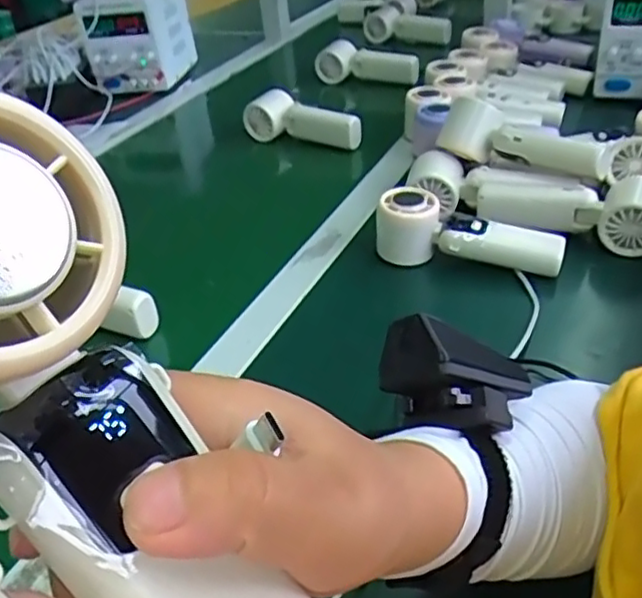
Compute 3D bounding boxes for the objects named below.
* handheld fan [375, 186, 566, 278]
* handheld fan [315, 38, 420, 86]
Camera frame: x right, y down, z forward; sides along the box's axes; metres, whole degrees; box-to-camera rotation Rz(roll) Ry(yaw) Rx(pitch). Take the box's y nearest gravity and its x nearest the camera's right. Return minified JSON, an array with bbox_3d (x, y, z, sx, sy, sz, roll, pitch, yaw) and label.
[{"bbox_3d":[0.133,-0.060,0.589,0.165,0.051,0.047,8,36,20],"label":"handheld fan"},{"bbox_3d":[0.072,-0.400,1.112,0.188,0.071,0.040,16,40,30],"label":"handheld fan"}]

